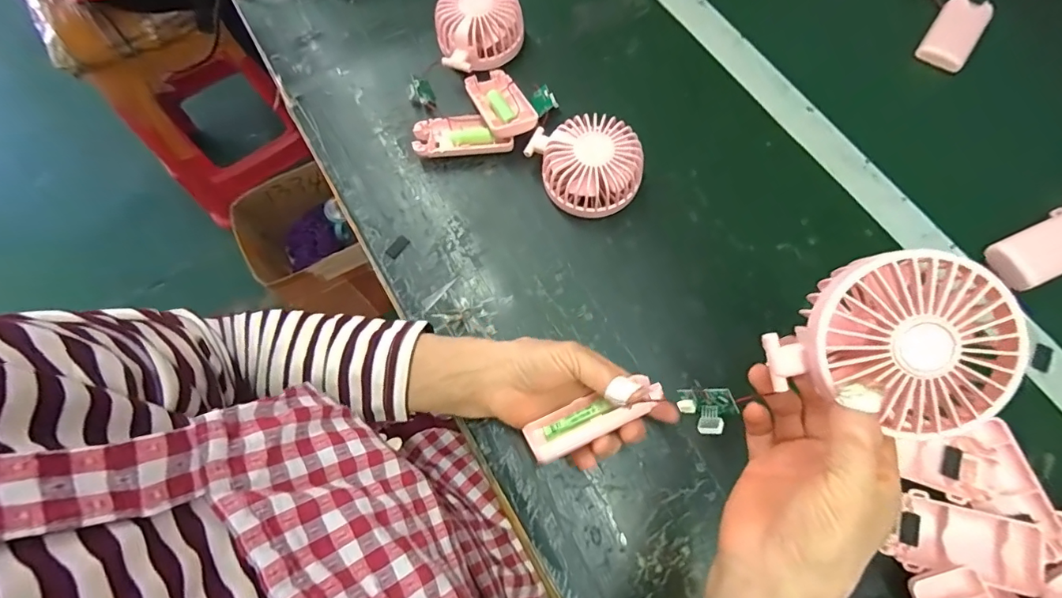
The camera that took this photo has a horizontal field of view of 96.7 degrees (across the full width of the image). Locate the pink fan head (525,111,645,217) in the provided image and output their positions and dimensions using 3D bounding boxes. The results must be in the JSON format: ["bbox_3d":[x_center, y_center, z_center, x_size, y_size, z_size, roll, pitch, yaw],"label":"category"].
[{"bbox_3d":[0.051,-0.120,0.424,0.083,0.046,0.090,-1,71,2],"label":"pink fan head"}]

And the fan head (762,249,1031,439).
[{"bbox_3d":[0.181,0.023,0.237,0.086,0.041,0.091,43,100,7],"label":"fan head"}]

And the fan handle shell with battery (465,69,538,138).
[{"bbox_3d":[-0.031,-0.190,0.458,0.045,0.019,0.093,-24,56,-6],"label":"fan handle shell with battery"}]

